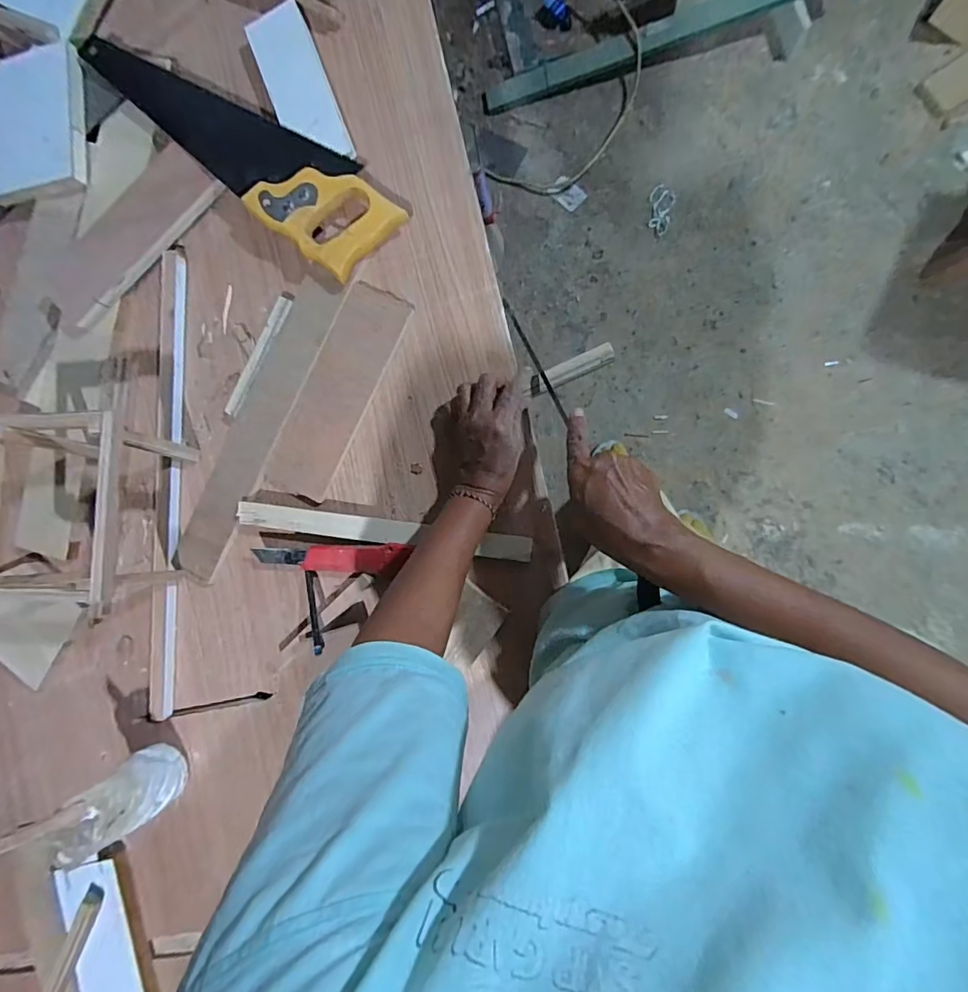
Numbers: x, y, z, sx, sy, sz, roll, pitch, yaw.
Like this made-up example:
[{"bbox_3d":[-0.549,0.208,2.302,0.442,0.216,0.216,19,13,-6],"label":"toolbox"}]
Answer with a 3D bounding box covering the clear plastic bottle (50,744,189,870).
[{"bbox_3d":[-0.364,0.308,0.512,0.067,0.109,0.062,0,90,9],"label":"clear plastic bottle"}]

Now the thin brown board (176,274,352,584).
[{"bbox_3d":[-0.244,-0.071,0.538,0.057,0.015,0.344,27,93,5],"label":"thin brown board"}]

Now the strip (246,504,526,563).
[{"bbox_3d":[-0.107,0.036,0.518,0.309,0.017,0.026,6,91,9],"label":"strip"}]

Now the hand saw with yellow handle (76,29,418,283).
[{"bbox_3d":[-0.258,-0.385,0.534,0.401,0.034,0.100,43,96,7],"label":"hand saw with yellow handle"}]

